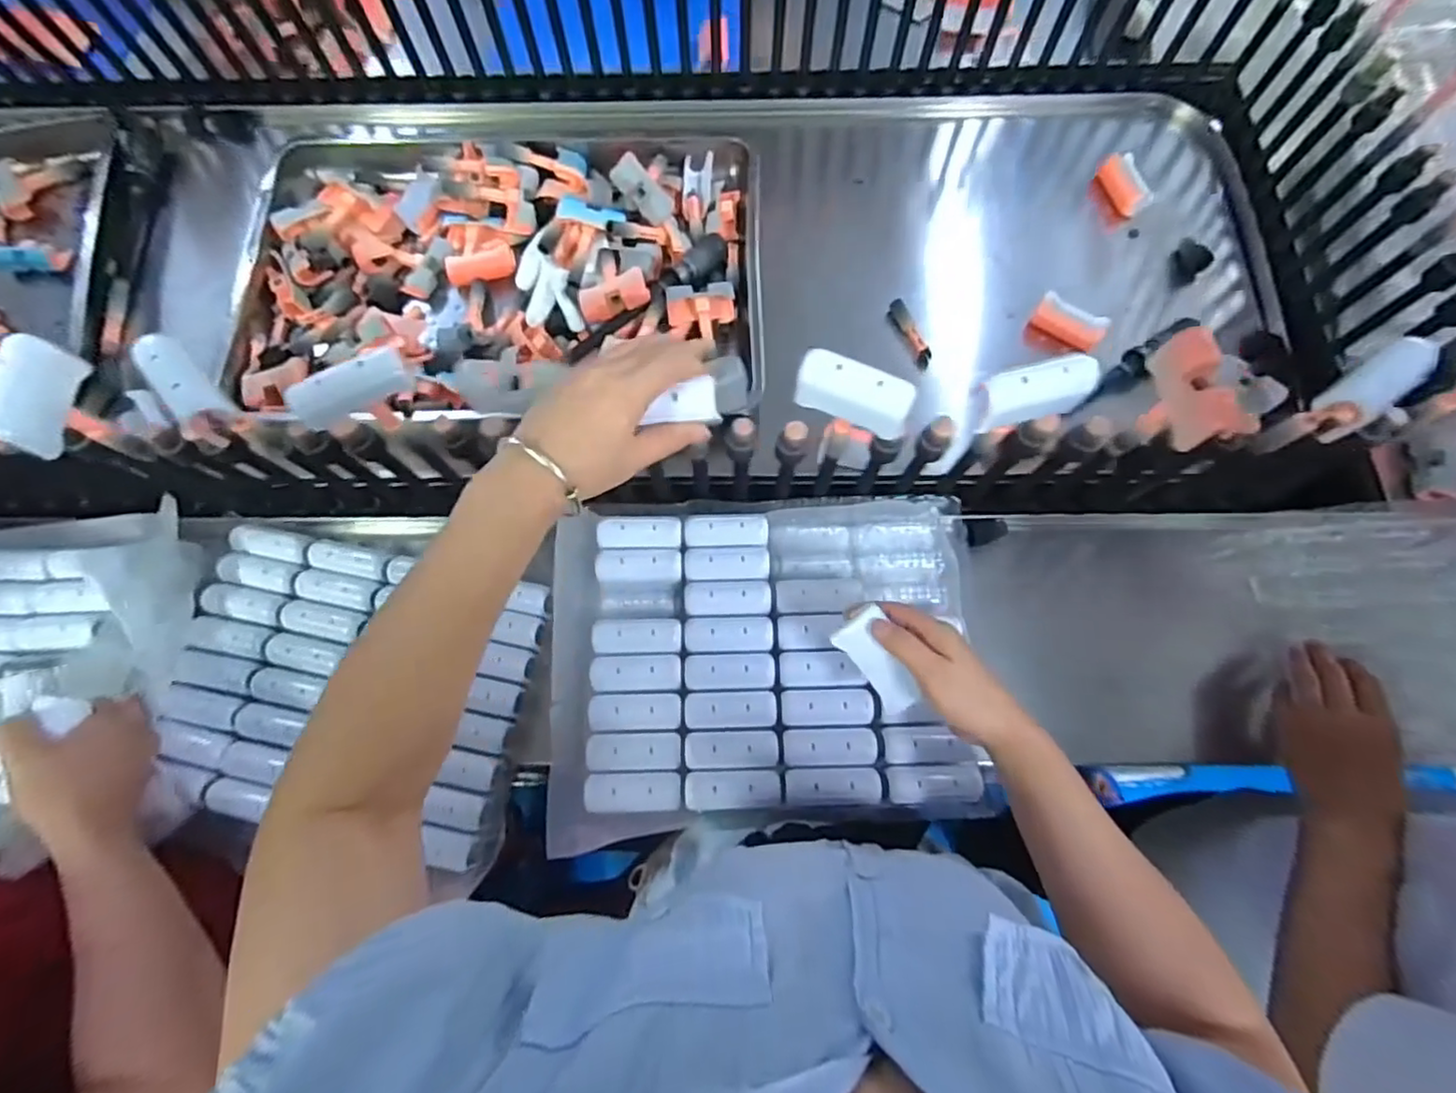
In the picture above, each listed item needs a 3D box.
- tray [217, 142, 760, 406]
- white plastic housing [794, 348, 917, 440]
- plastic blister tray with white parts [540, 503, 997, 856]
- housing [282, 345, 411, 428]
[{"bbox_3d":[-0.253,-0.342,0.735,0.566,0.064,0.360,0,74,-1],"label":"tray"},{"bbox_3d":[0.085,-0.104,0.428,0.076,0.022,0.039,23,114,4],"label":"white plastic housing"},{"bbox_3d":[0.034,0.096,0.550,0.368,0.047,0.274,-2,74,-2],"label":"plastic blister tray with white parts"},{"bbox_3d":[-0.253,-0.106,0.427,0.075,0.039,0.015,-27,76,-9],"label":"housing"}]

